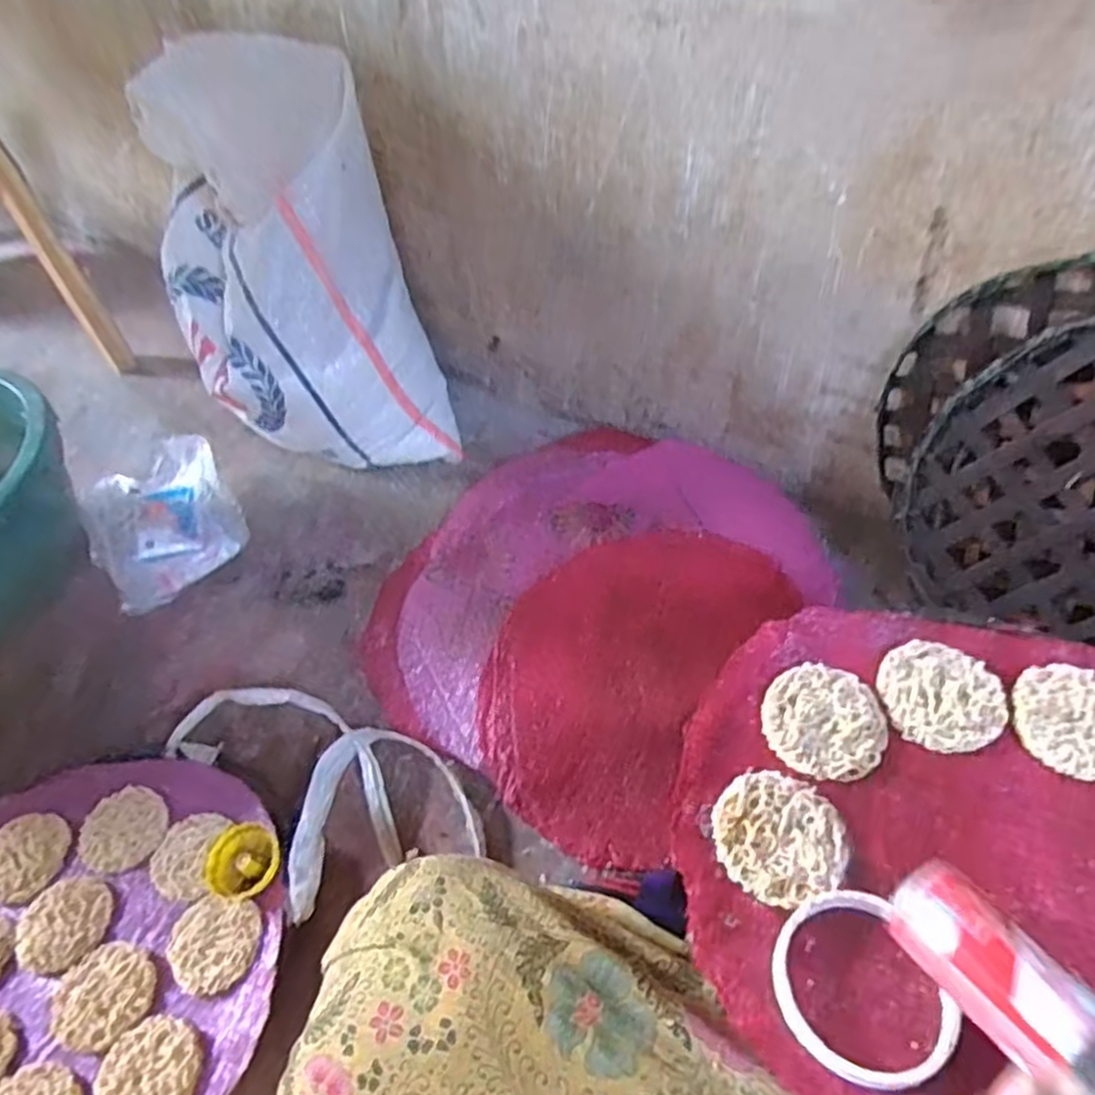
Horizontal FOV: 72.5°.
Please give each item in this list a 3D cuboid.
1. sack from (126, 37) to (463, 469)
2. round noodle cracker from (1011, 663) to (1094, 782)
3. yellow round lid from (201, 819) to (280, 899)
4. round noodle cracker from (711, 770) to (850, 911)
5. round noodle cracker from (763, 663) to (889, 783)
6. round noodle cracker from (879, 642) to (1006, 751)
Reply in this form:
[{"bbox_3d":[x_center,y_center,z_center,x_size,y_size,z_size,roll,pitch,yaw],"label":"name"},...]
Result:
[{"bbox_3d":[-0.299,-0.303,0.896,0.282,0.458,0.169,-16,48,-7],"label":"sack"},{"bbox_3d":[0.332,0.108,0.469,0.070,0.010,0.074,-4,47,4],"label":"round noodle cracker"},{"bbox_3d":[-0.266,0.274,0.654,0.066,0.017,0.061,-4,47,4],"label":"yellow round lid"},{"bbox_3d":[0.135,0.168,0.439,0.074,0.007,0.072,-4,47,4],"label":"round noodle cracker"},{"bbox_3d":[0.181,0.113,0.487,0.075,0.011,0.076,-4,47,4],"label":"round noodle cracker"},{"bbox_3d":[0.258,0.096,0.491,0.071,0.011,0.075,-4,47,4],"label":"round noodle cracker"}]

